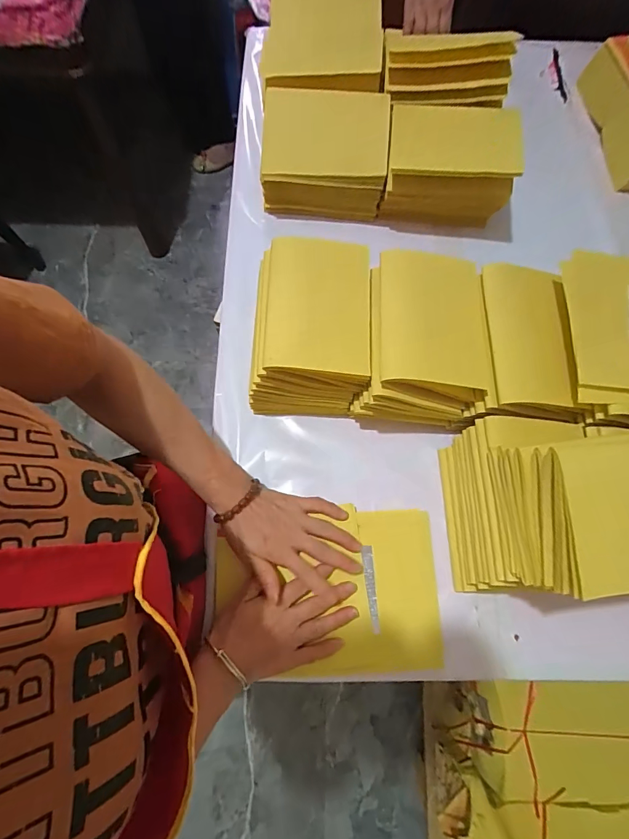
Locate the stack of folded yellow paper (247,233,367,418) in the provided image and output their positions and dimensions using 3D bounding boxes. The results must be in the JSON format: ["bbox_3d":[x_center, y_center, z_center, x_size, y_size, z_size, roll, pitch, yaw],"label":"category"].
[{"bbox_3d":[-0.006,-0.104,0.463,0.126,0.105,0.171,2,73,-1],"label":"stack of folded yellow paper"}]

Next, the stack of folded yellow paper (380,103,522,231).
[{"bbox_3d":[0.177,-0.341,0.547,0.162,0.098,0.124,7,73,0],"label":"stack of folded yellow paper"}]

